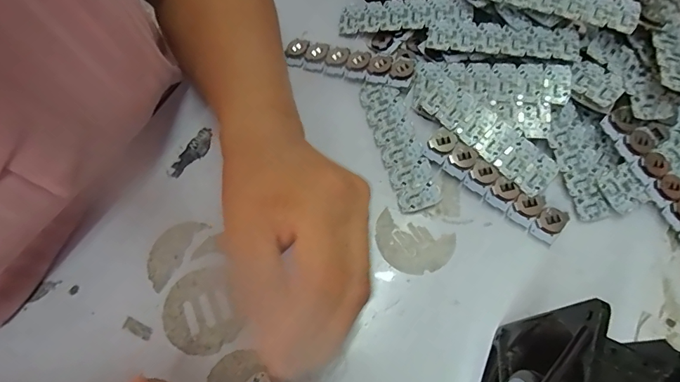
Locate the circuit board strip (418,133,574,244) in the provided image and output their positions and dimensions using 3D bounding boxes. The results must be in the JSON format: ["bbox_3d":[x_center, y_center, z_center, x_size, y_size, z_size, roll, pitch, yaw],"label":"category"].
[{"bbox_3d":[0.108,-0.005,0.300,0.106,0.005,0.024,38,91,12],"label":"circuit board strip"}]

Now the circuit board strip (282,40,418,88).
[{"bbox_3d":[0.006,-0.106,0.342,0.105,0.009,0.026,18,68,8],"label":"circuit board strip"}]

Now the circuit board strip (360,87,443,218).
[{"bbox_3d":[0.043,-0.036,0.317,0.029,0.004,0.106,-20,68,5],"label":"circuit board strip"}]

